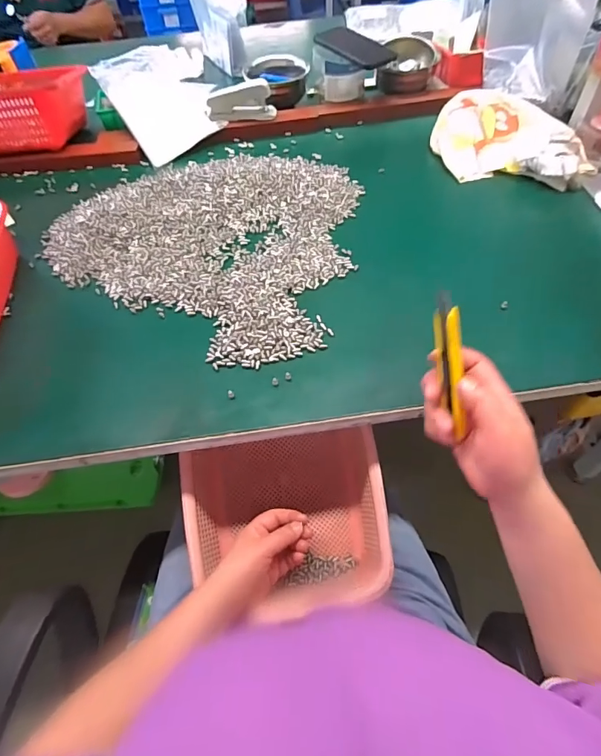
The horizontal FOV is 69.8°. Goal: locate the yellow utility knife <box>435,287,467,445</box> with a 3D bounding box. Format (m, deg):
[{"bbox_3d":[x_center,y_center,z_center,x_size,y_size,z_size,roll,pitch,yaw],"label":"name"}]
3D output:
[{"bbox_3d":[0.118,-0.009,0.339,0.018,0.119,0.012,-15,21,-5],"label":"yellow utility knife"}]

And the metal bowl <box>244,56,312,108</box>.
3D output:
[{"bbox_3d":[-0.039,-0.571,0.835,0.110,0.070,0.109,-3,56,4],"label":"metal bowl"}]

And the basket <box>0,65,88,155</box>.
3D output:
[{"bbox_3d":[-0.543,-0.481,0.773,0.284,0.090,0.177,-4,56,3],"label":"basket"}]

